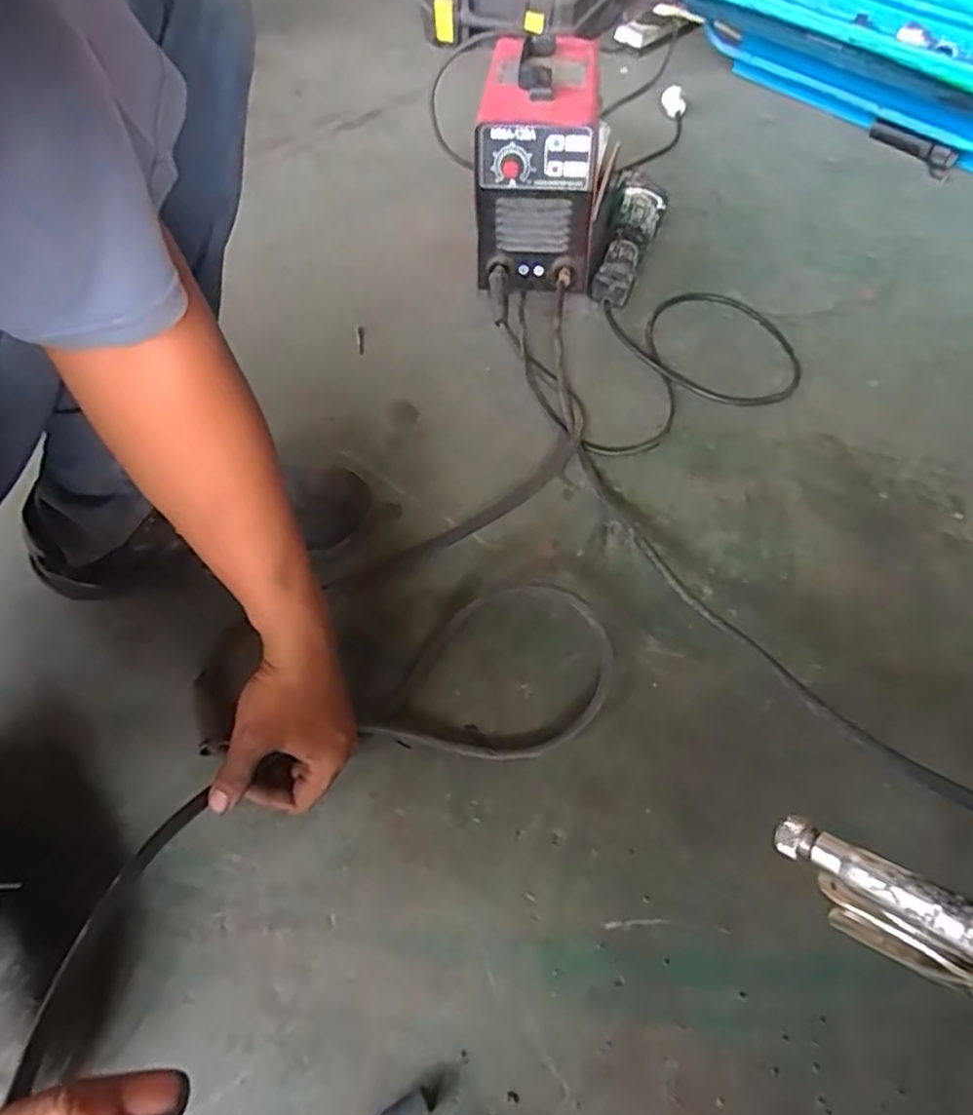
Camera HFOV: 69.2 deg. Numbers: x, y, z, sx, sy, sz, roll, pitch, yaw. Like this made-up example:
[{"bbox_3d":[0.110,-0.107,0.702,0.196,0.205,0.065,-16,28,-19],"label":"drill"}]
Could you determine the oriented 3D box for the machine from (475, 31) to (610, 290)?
[{"bbox_3d":[0.066,-0.485,0.887,0.136,0.212,0.265,4,54,3],"label":"machine"}]

